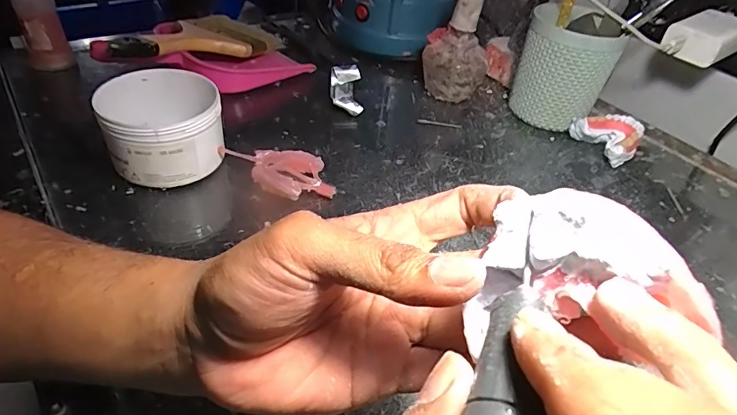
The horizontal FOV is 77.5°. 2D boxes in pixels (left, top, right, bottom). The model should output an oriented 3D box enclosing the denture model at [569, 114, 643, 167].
[{"bbox_3d":[0.253,-0.074,0.484,0.053,0.034,0.061,-17,47,-25],"label":"denture model"}]

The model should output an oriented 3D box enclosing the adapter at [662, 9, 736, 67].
[{"bbox_3d":[0.343,-0.171,0.462,0.078,0.034,0.051,-18,47,-26],"label":"adapter"}]

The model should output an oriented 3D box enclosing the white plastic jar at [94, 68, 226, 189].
[{"bbox_3d":[-0.170,-0.065,0.385,0.089,0.066,0.094,-11,45,-20],"label":"white plastic jar"}]

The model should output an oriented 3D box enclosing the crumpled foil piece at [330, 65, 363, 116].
[{"bbox_3d":[-0.025,-0.130,0.506,0.032,0.026,0.067,1,42,-8],"label":"crumpled foil piece"}]

